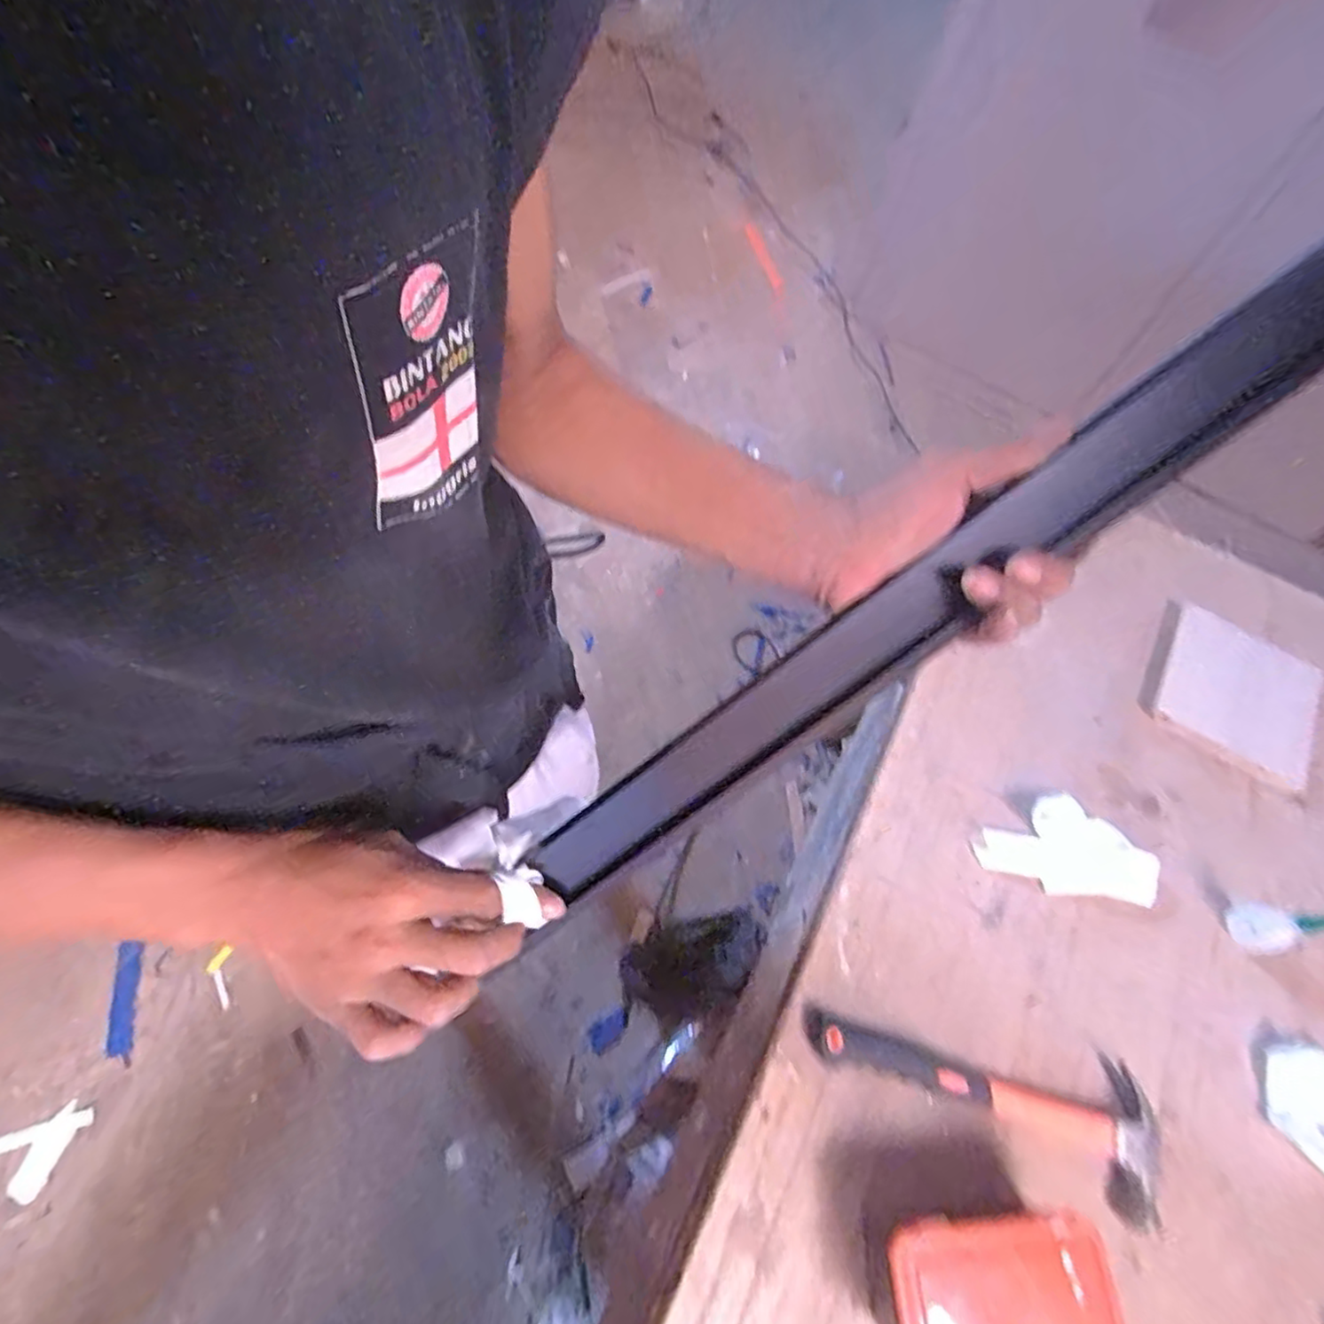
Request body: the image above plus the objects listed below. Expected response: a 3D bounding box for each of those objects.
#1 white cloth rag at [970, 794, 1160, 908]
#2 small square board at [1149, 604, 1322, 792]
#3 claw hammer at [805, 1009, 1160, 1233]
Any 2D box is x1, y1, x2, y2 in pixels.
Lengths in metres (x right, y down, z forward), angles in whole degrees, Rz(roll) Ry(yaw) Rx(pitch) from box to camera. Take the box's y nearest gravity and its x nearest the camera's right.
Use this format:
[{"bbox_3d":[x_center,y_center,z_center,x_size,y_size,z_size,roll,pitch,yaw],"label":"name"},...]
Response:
[{"bbox_3d":[0.369,0.169,0.601,0.157,0.013,0.086,9,65,-3],"label":"white cloth rag"},{"bbox_3d":[0.601,0.031,0.680,0.143,0.021,0.165,27,65,5],"label":"small square board"},{"bbox_3d":[0.242,0.325,0.501,0.260,0.024,0.096,20,65,2],"label":"claw hammer"}]

